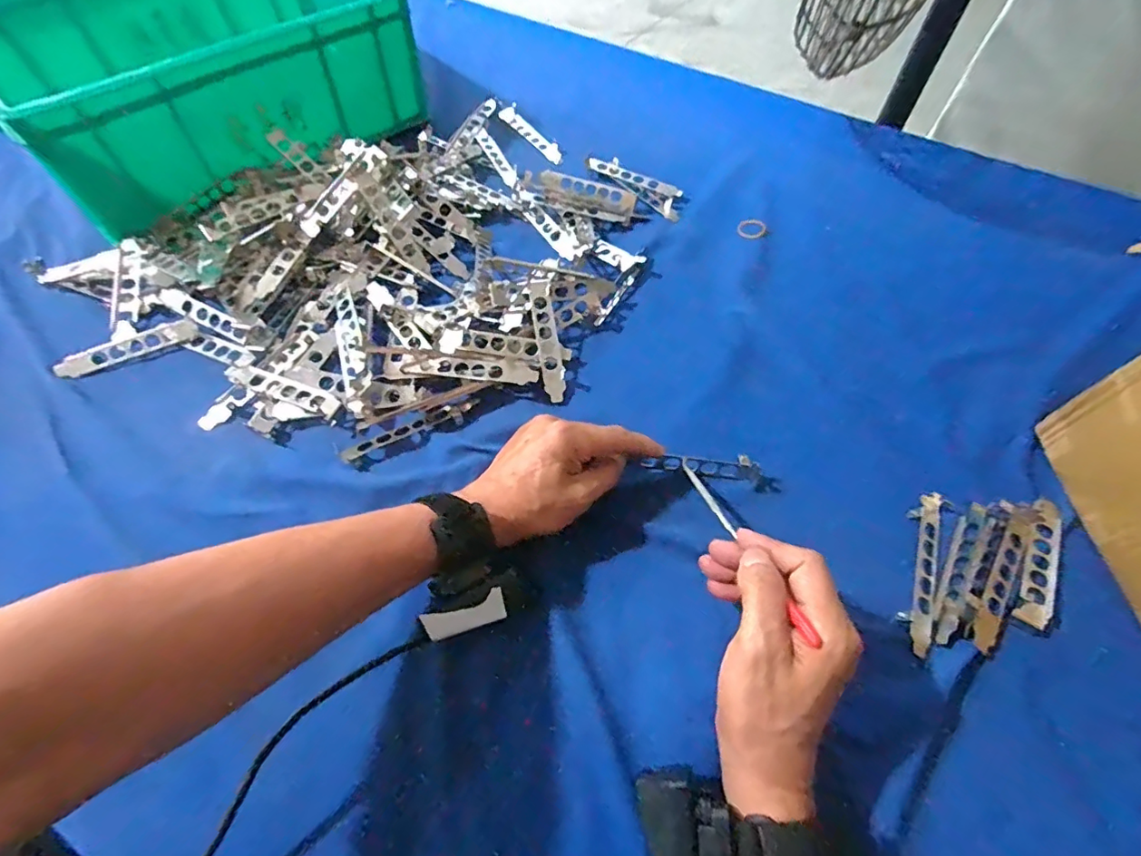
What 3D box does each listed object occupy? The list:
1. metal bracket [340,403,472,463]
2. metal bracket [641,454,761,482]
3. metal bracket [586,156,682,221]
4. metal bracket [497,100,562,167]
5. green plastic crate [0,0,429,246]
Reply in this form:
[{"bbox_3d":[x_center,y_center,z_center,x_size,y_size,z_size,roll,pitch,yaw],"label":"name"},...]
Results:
[{"bbox_3d":[-0.138,0.002,0.446,0.111,0.004,0.018,-21,62,-13],"label":"metal bracket"},{"bbox_3d":[0.105,0.030,0.425,0.094,0.011,0.018,5,60,-2],"label":"metal bracket"},{"bbox_3d":[0.081,-0.290,0.625,0.127,0.019,0.038,36,66,18],"label":"metal bracket"},{"bbox_3d":[-0.054,-0.386,0.684,0.029,0.008,0.125,-30,65,-17],"label":"metal bracket"},{"bbox_3d":[-0.419,-0.435,0.625,0.410,0.136,0.325,-36,67,-20],"label":"green plastic crate"}]

